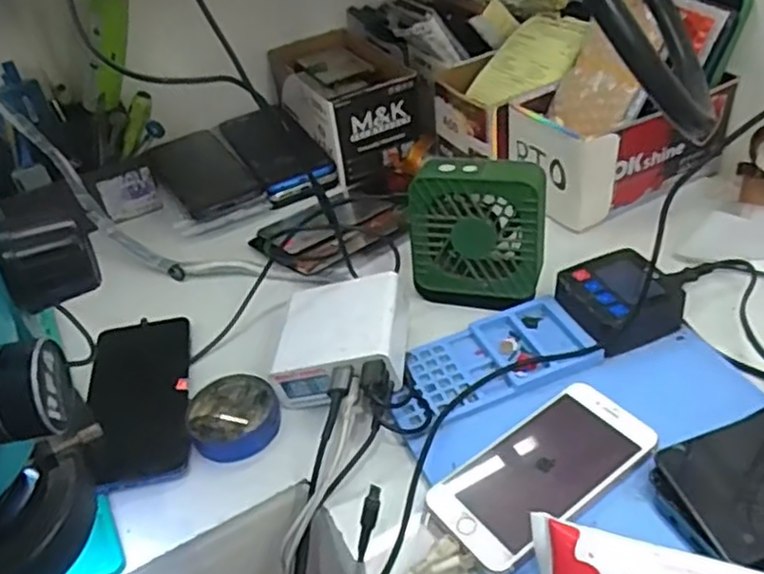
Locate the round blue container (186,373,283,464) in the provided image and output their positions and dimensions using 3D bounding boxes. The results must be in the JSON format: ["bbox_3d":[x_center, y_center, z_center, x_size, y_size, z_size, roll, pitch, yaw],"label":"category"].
[{"bbox_3d":[-0.101,0.088,0.477,0.059,0.018,0.062,-2,40,2],"label":"round blue container"}]

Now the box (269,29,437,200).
[{"bbox_3d":[-0.035,-0.203,0.761,0.125,0.084,0.195,-17,40,-15],"label":"box"}]

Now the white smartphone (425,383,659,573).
[{"bbox_3d":[0.094,0.105,0.412,0.136,0.011,0.067,-28,43,-23],"label":"white smartphone"}]

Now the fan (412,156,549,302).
[{"bbox_3d":[0.071,-0.040,0.519,0.100,0.095,0.051,4,40,10],"label":"fan"}]

